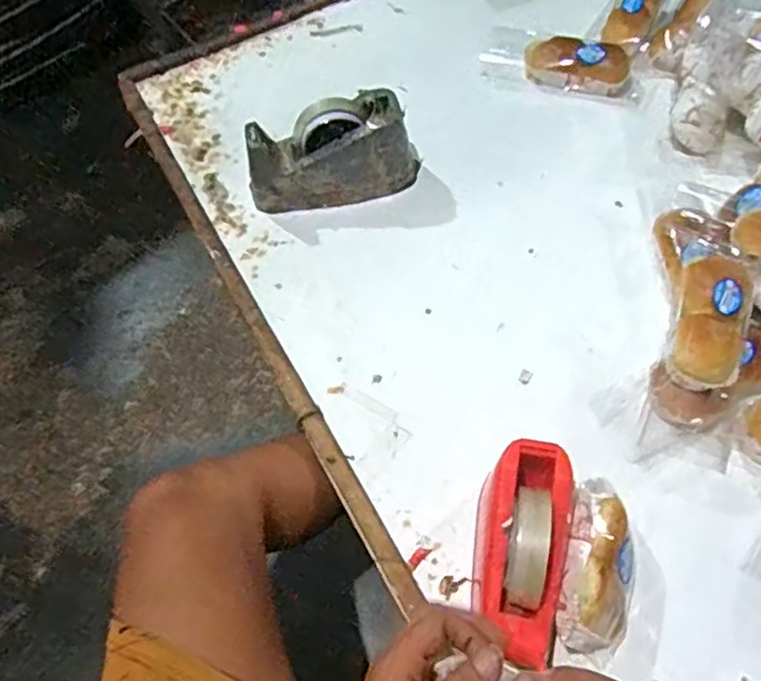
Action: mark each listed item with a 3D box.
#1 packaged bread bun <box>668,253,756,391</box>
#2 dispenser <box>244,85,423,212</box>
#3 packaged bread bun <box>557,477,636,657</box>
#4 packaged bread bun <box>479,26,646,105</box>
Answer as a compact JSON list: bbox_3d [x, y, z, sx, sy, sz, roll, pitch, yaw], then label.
[{"bbox_3d":[0.322,-0.020,0.626,0.067,0.033,0.137,17,75,12],"label":"packaged bread bun"},{"bbox_3d":[-0.058,-0.231,0.807,0.214,0.113,0.073,-9,59,-1],"label":"dispenser"},{"bbox_3d":[0.189,0.199,0.564,0.066,0.069,0.142,13,61,11],"label":"packaged bread bun"},{"bbox_3d":[0.250,-0.382,0.899,0.226,0.046,0.075,19,63,14],"label":"packaged bread bun"}]

